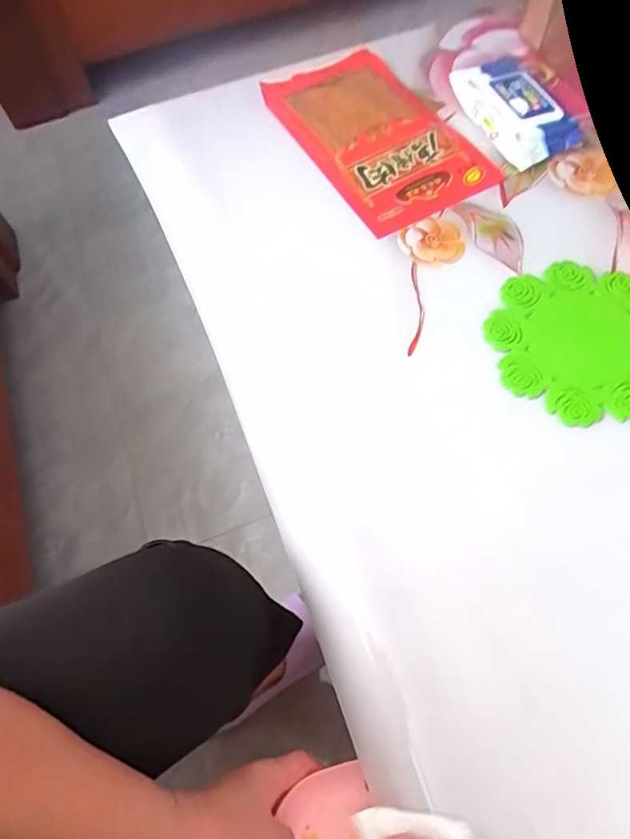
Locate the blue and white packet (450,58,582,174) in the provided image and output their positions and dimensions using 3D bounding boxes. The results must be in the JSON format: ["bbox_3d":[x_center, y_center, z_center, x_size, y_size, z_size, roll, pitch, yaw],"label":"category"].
[{"bbox_3d":[0.233,-0.373,0.632,0.090,0.030,0.183,-16,63,-4],"label":"blue and white packet"}]

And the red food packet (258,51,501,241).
[{"bbox_3d":[0.061,-0.346,0.629,0.169,0.014,0.296,-27,65,-10],"label":"red food packet"}]

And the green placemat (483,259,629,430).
[{"bbox_3d":[0.247,-0.074,0.491,0.163,0.006,0.171,-2,63,3],"label":"green placemat"}]

